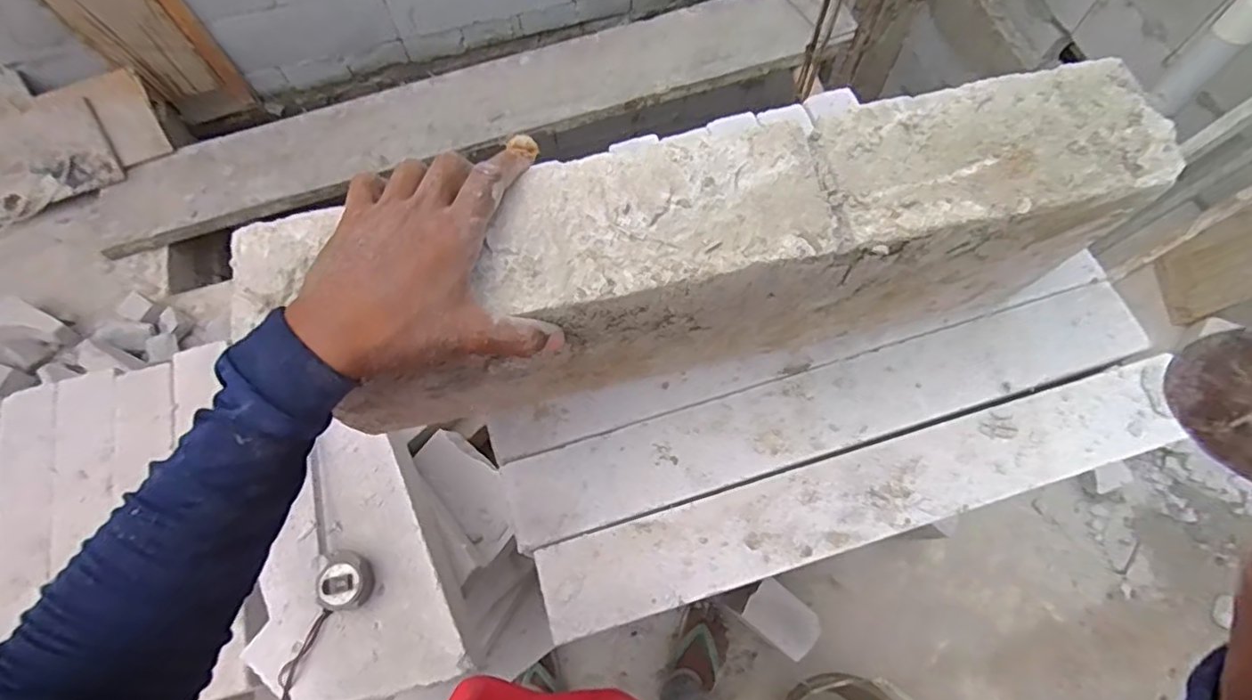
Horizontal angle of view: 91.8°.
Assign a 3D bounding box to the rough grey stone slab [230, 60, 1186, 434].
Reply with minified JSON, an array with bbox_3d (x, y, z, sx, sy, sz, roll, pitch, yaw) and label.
[{"bbox_3d":[0.068,-0.056,0.469,0.549,0.205,0.104,-11,69,-3],"label":"rough grey stone slab"}]

